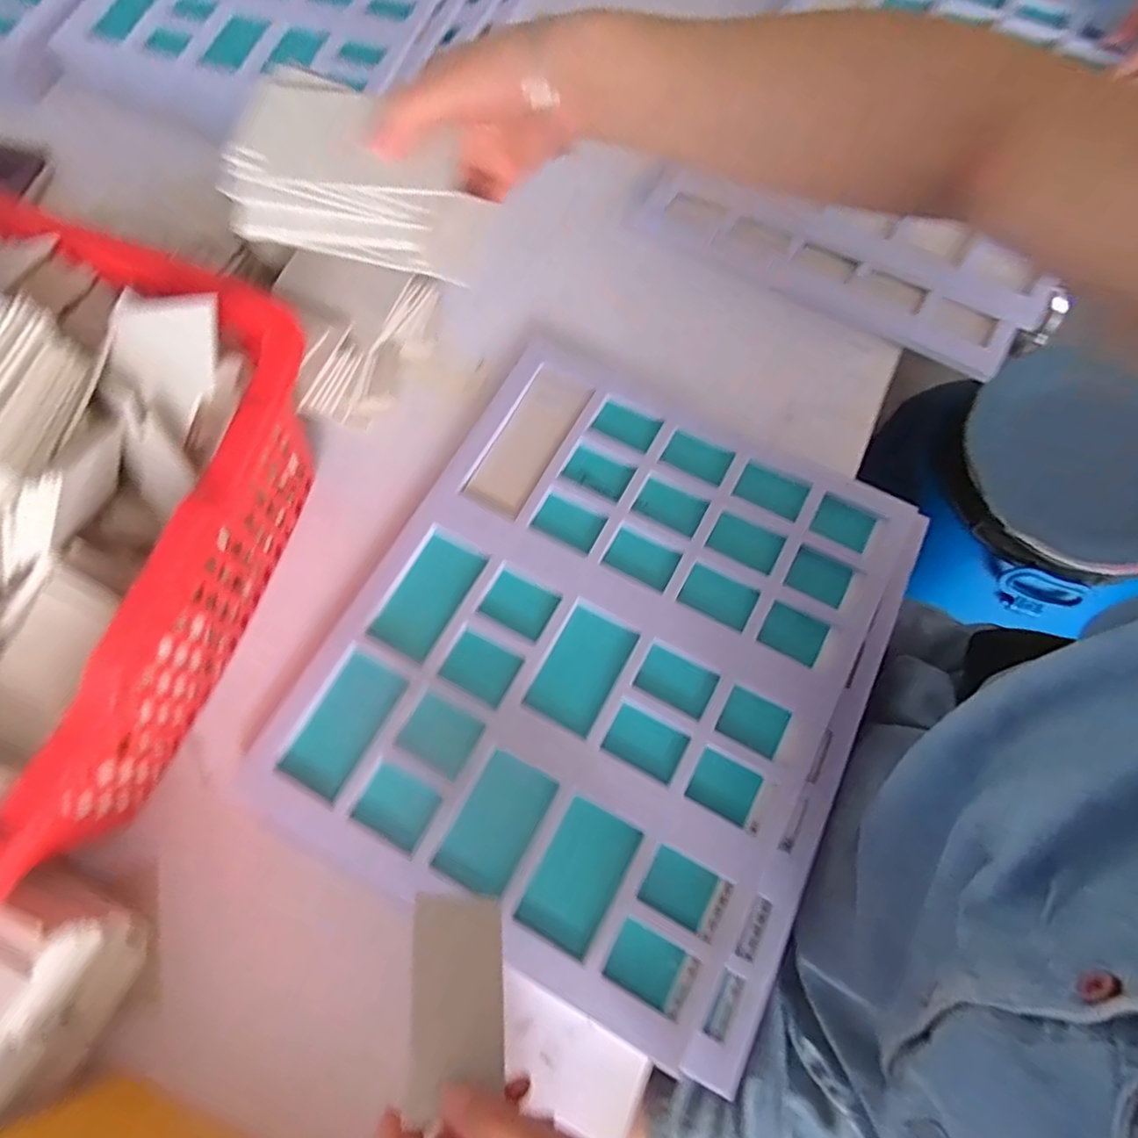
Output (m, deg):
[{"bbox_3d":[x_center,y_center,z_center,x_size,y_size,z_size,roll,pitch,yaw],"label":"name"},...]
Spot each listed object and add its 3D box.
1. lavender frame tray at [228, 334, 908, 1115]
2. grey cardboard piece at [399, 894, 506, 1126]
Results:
[{"bbox_3d":[0.028,0.058,0.511,0.382,0.044,0.430,27,74,8],"label":"lavender frame tray"},{"bbox_3d":[-0.056,0.220,0.345,0.052,0.005,0.096,19,41,-24],"label":"grey cardboard piece"}]

